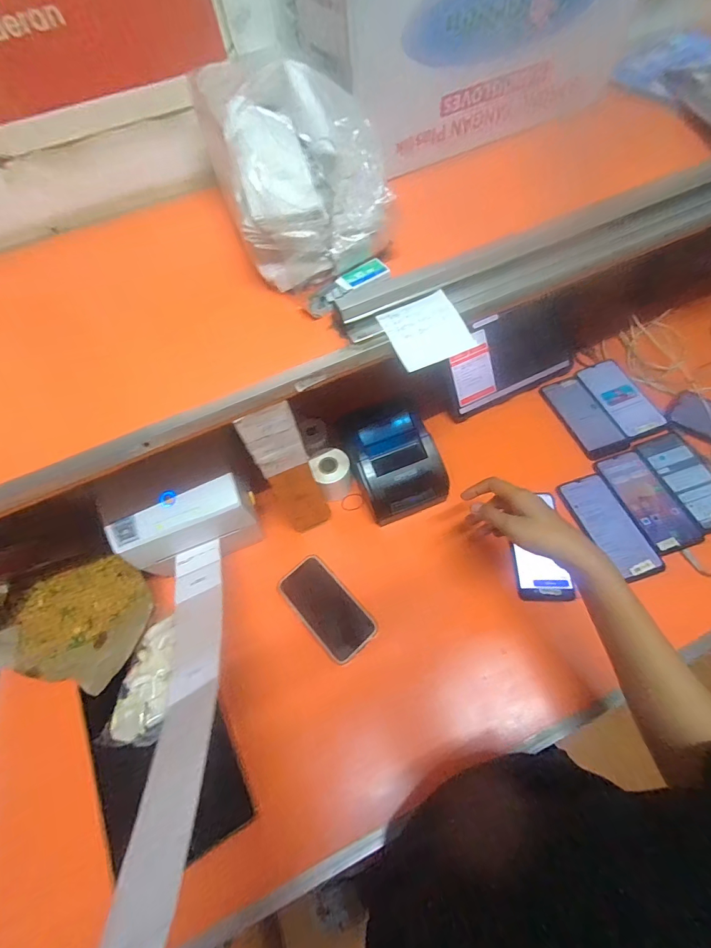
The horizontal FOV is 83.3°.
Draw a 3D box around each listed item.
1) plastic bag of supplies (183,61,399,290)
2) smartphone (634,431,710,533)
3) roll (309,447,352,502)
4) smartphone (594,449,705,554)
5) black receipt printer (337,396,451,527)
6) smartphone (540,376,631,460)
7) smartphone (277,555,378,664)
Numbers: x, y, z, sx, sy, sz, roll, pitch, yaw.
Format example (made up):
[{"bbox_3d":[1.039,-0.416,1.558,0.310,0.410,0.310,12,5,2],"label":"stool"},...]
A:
[{"bbox_3d":[-0.057,-0.303,0.421,0.167,0.140,0.163,-15,59,-4],"label":"plastic bag of supplies"},{"bbox_3d":[0.525,0.005,0.621,0.083,0.009,0.165,-17,59,-4],"label":"smartphone"},{"bbox_3d":[-0.033,0.002,0.649,0.054,0.066,0.058,-21,59,-7],"label":"roll"},{"bbox_3d":[0.451,0.035,0.614,0.078,0.009,0.165,-17,59,-5],"label":"smartphone"},{"bbox_3d":[0.059,-0.021,0.619,0.130,0.085,0.146,-22,59,-8],"label":"black receipt printer"},{"bbox_3d":[0.400,-0.103,0.700,0.073,0.007,0.164,-18,59,-5],"label":"smartphone"},{"bbox_3d":[-0.042,0.190,0.577,0.075,0.010,0.149,-39,63,-17],"label":"smartphone"}]

